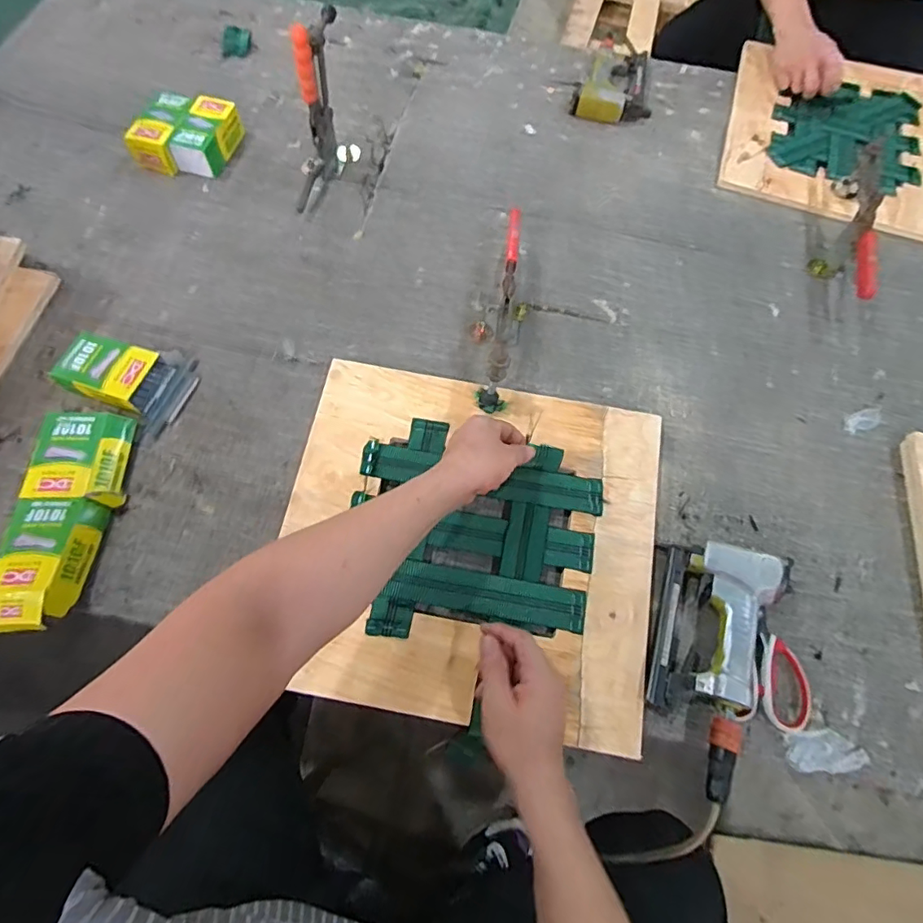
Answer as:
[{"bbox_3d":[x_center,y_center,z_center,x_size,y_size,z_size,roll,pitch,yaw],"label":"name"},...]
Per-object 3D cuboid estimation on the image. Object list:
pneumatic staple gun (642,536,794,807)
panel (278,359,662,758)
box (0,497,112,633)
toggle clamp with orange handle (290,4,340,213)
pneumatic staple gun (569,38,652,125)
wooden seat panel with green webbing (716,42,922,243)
[{"bbox_3d":[0.265,0.206,0.558,0.114,0.046,0.244,19,66,6],"label":"pneumatic staple gun"},{"bbox_3d":[0.009,0.083,0.618,0.426,0.017,0.397,11,66,2],"label":"panel"},{"bbox_3d":[-0.458,0.112,0.577,0.091,0.042,0.146,2,66,-2],"label":"box"},{"bbox_3d":[-0.225,-0.513,0.782,0.063,0.203,0.170,3,66,-1],"label":"toggle clamp with orange handle"},{"bbox_3d":[0.280,-0.710,0.985,0.142,0.040,0.186,8,66,1],"label":"pneumatic staple gun"},{"bbox_3d":[0.692,-0.588,0.948,0.402,0.021,0.424,17,69,7],"label":"wooden seat panel with green webbing"}]

